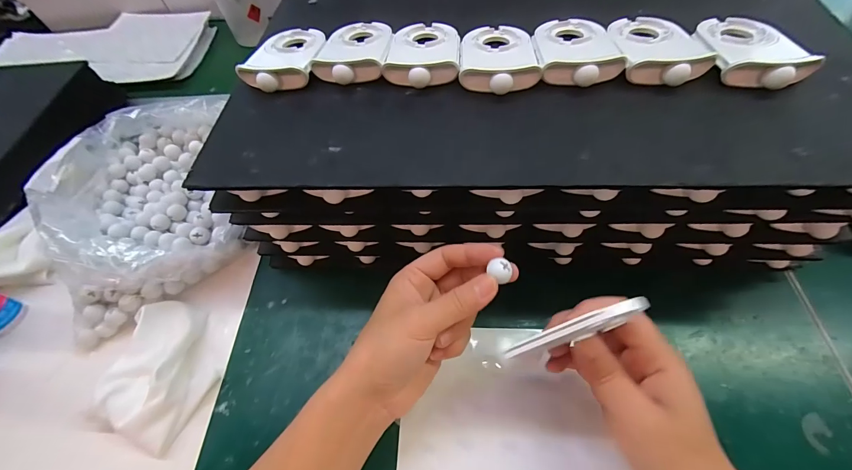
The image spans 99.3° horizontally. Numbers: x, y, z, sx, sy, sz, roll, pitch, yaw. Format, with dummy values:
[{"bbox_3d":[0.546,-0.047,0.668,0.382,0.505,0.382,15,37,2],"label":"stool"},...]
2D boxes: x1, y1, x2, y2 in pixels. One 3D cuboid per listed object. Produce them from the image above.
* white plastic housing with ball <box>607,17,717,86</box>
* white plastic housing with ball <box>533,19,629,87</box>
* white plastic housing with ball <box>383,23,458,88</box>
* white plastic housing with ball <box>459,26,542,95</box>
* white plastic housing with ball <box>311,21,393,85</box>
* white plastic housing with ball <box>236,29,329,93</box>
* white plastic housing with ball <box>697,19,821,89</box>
[{"bbox_3d":[0.174,-0.144,0.270,0.060,0.015,0.087,3,59,6],"label":"white plastic housing with ball"},{"bbox_3d":[0.116,-0.146,0.277,0.061,0.015,0.085,3,59,6],"label":"white plastic housing with ball"},{"bbox_3d":[-0.002,-0.150,0.291,0.057,0.017,0.085,1,58,5],"label":"white plastic housing with ball"},{"bbox_3d":[0.056,-0.143,0.280,0.056,0.013,0.086,2,58,6],"label":"white plastic housing with ball"},{"bbox_3d":[-0.060,-0.158,0.302,0.058,0.016,0.090,0,58,5],"label":"white plastic housing with ball"},{"bbox_3d":[-0.119,-0.155,0.305,0.059,0.014,0.088,1,58,5],"label":"white plastic housing with ball"},{"bbox_3d":[0.237,-0.138,0.262,0.058,0.015,0.085,7,59,9],"label":"white plastic housing with ball"}]

